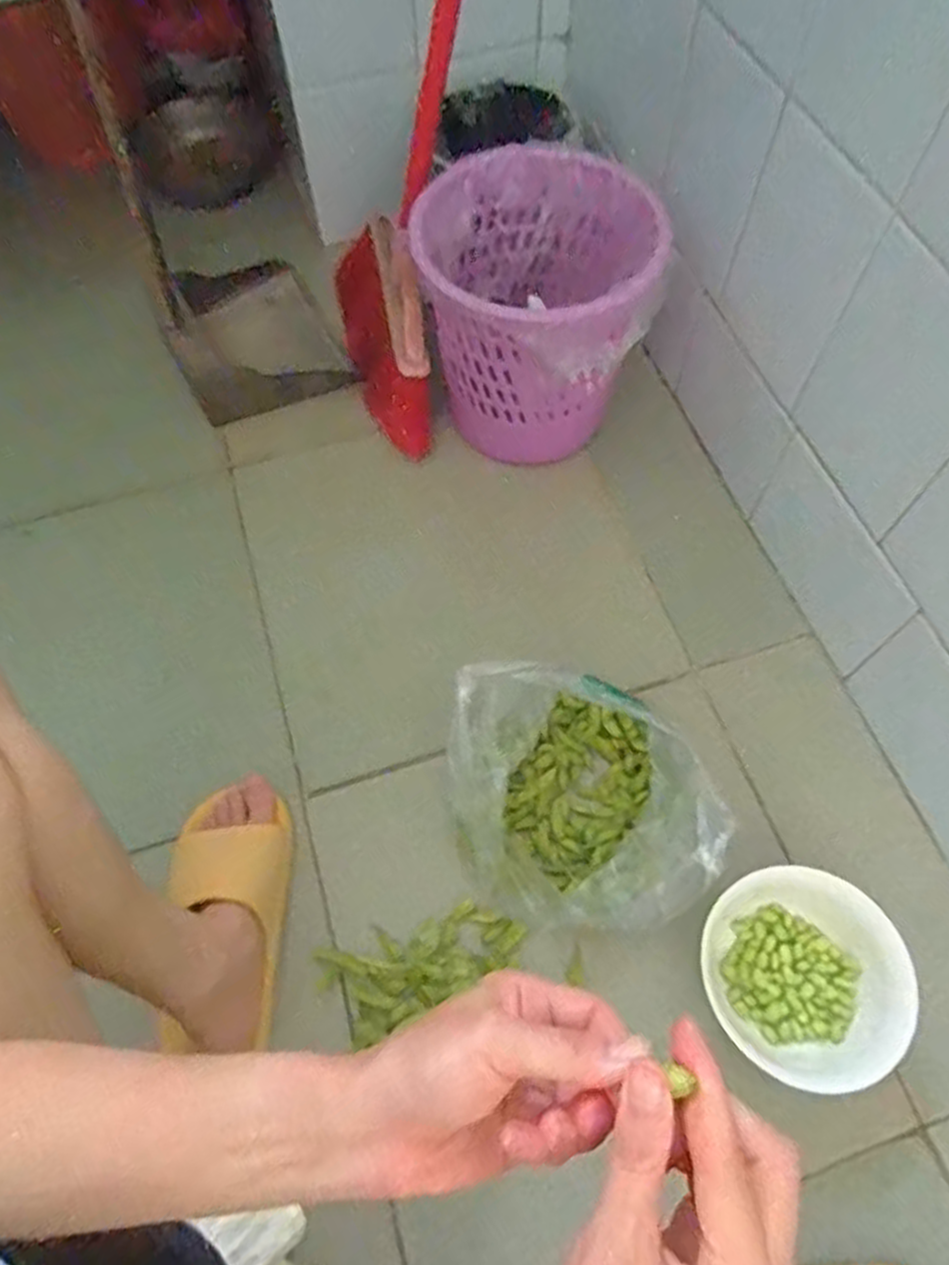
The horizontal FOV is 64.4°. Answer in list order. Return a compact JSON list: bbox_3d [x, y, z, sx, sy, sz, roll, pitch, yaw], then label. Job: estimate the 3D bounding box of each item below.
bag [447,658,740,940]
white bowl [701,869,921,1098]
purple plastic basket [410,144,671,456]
[{"bbox_3d":[0.082,0.131,0.621,0.203,0.142,0.194,6,64,4],"label":"bag"},{"bbox_3d":[0.250,0.265,0.587,0.141,0.070,0.145,0,64,1],"label":"white bowl"},{"bbox_3d":[0.061,-0.323,0.786,0.227,0.220,0.221,0,64,1],"label":"purple plastic basket"}]

